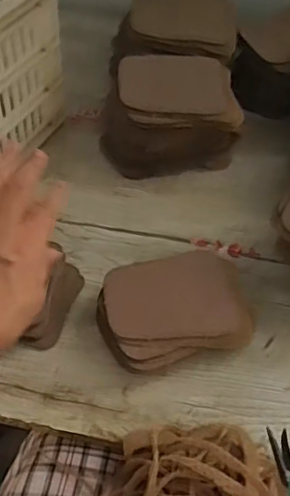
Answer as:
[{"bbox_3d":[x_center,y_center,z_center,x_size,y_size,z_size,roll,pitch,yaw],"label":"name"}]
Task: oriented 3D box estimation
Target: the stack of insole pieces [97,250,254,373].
[{"bbox_3d":[0.026,0.058,0.505,0.125,0.055,0.086,-11,54,-11],"label":"stack of insole pieces"}]

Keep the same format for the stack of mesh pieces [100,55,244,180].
[{"bbox_3d":[0.026,-0.142,0.629,0.142,0.105,0.096,-6,53,-7],"label":"stack of mesh pieces"}]

